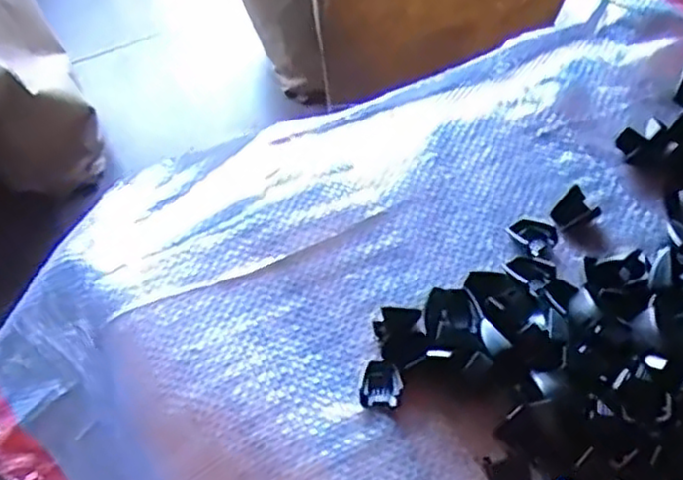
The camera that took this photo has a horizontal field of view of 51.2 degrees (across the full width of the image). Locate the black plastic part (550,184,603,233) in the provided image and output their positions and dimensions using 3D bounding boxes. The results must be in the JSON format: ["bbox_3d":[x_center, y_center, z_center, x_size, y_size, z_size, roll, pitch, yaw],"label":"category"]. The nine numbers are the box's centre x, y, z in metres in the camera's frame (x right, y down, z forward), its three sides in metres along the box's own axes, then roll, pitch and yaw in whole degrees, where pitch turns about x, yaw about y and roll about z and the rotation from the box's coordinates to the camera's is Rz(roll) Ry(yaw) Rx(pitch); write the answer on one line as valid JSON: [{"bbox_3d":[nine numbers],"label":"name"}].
[{"bbox_3d":[0.123,-0.016,0.380,0.023,0.008,0.019,-26,57,-13],"label":"black plastic part"}]

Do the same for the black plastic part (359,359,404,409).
[{"bbox_3d":[0.019,0.066,0.331,0.018,0.005,0.023,2,55,7],"label":"black plastic part"}]

